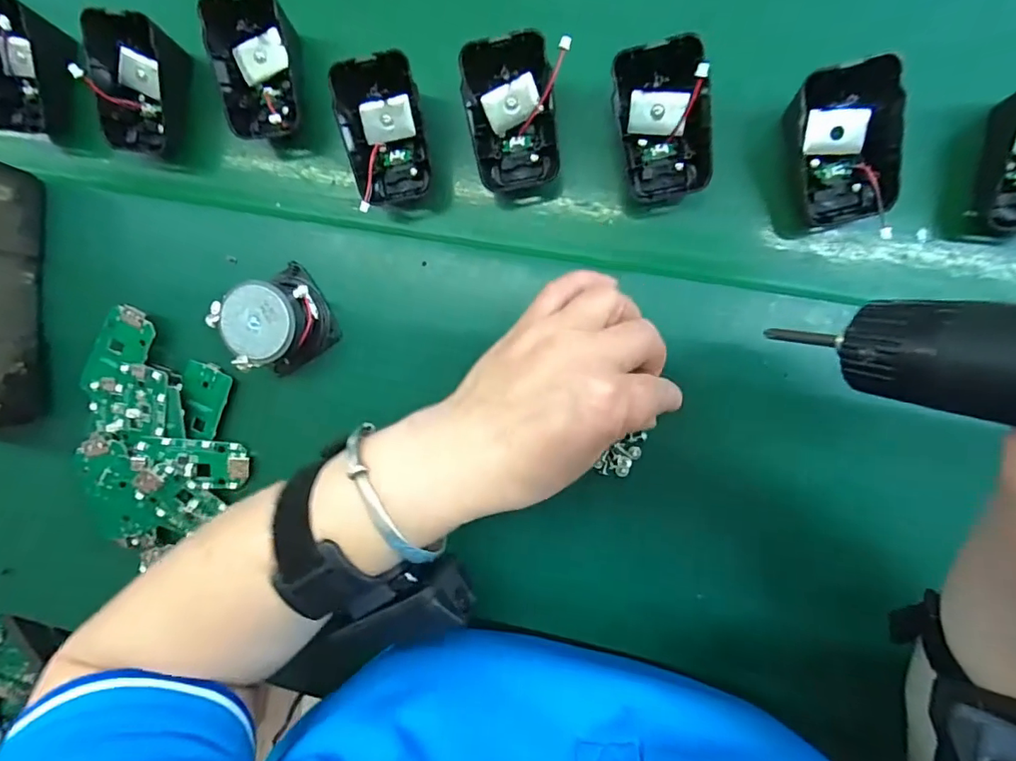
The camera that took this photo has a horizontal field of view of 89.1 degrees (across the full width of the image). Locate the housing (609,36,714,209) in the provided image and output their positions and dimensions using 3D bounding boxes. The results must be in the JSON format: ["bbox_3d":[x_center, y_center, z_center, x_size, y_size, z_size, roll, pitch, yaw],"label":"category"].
[{"bbox_3d":[0.079,-0.129,0.262,0.043,0.040,0.067,-10,91,9],"label":"housing"}]

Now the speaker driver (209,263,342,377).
[{"bbox_3d":[-0.131,-0.034,0.292,0.051,0.035,0.048,-35,87,9],"label":"speaker driver"}]

